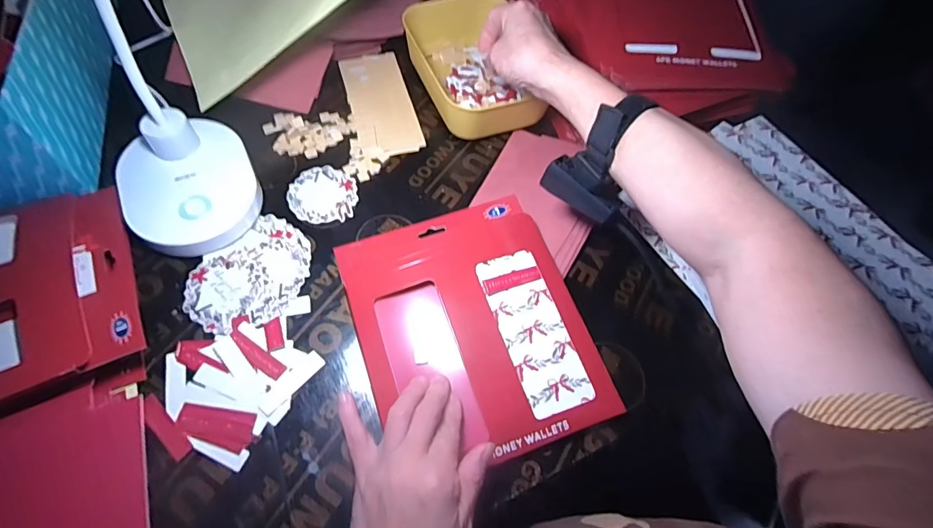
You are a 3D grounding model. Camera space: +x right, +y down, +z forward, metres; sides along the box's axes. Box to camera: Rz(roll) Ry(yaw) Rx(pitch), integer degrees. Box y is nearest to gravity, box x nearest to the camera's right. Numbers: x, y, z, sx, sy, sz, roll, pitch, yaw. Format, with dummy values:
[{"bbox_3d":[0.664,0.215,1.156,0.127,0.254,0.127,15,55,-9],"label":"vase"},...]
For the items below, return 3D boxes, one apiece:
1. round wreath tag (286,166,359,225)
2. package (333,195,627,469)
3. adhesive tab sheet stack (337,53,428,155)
[{"bbox_3d":[-0.149,-0.073,0.474,0.068,0.004,0.069,2,61,-3],"label":"round wreath tag"},{"bbox_3d":[0.003,0.049,0.409,0.191,0.018,0.232,-16,63,-12],"label":"package"},{"bbox_3d":[-0.101,-0.191,0.536,0.070,0.004,0.159,-13,62,-11],"label":"adhesive tab sheet stack"}]

